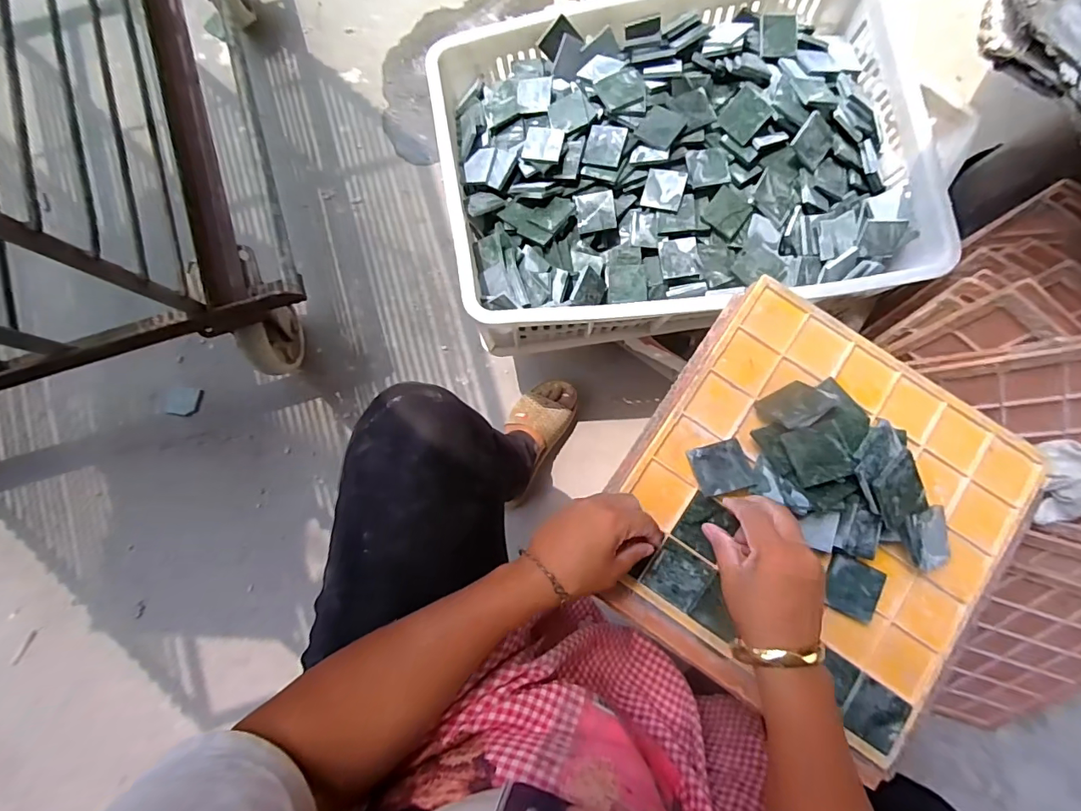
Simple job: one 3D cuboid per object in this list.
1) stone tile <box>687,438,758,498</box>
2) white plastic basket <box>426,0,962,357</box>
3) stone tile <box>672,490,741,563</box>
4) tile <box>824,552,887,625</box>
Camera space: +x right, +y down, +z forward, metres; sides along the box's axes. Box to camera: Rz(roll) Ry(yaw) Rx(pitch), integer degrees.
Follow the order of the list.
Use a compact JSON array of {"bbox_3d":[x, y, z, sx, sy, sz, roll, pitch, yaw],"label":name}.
[{"bbox_3d":[0.168,0.056,0.445,0.050,0.011,0.049,-16,57,1],"label":"stone tile"},{"bbox_3d":[0.174,-0.315,0.658,0.592,0.149,0.415,-4,83,-2],"label":"white plastic basket"},{"bbox_3d":[0.152,0.109,0.439,0.044,0.010,0.049,33,83,3],"label":"stone tile"},{"bbox_3d":[0.277,0.161,0.426,0.049,0.009,0.048,25,83,2],"label":"tile"}]

